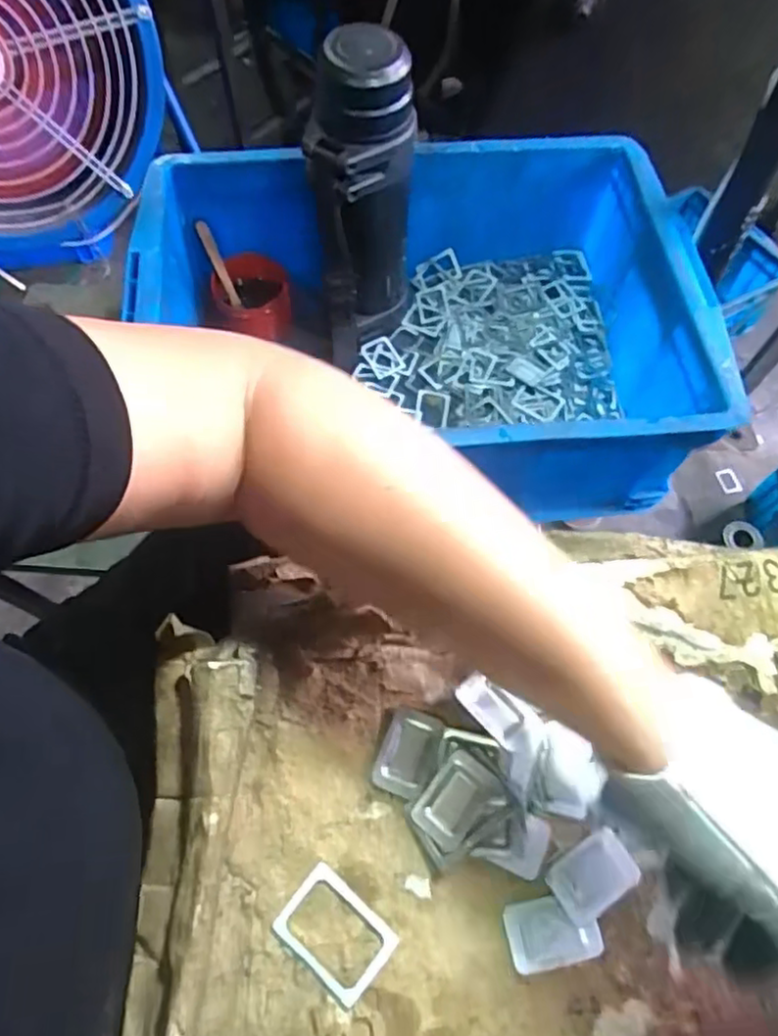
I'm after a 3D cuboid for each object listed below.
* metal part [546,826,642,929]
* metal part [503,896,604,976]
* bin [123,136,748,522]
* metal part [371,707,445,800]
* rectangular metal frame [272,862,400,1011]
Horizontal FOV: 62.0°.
[{"bbox_3d":[0.093,0.163,0.294,0.039,0.004,0.026,-30,69,-12],"label":"metal part"},{"bbox_3d":[0.073,0.184,0.287,0.039,0.004,0.027,-11,67,-4],"label":"metal part"},{"bbox_3d":[0.057,-0.186,0.646,0.456,0.160,0.346,-4,66,-1],"label":"bin"},{"bbox_3d":[0.010,0.116,0.320,0.028,0.004,0.040,19,68,9],"label":"metal part"},{"bbox_3d":[-0.025,0.187,0.291,0.049,0.004,0.036,38,72,16],"label":"rectangular metal frame"}]

